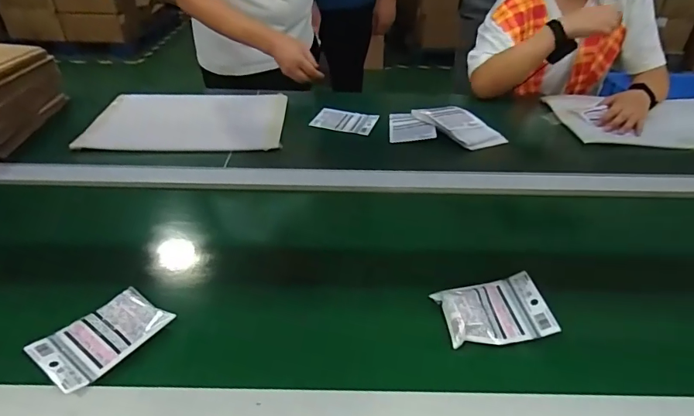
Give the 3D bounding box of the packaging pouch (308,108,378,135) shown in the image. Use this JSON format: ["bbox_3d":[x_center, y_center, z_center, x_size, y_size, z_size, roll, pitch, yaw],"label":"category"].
[{"bbox_3d":[-0.005,-0.202,1.035,0.141,0.010,0.093,12,43,16],"label":"packaging pouch"}]

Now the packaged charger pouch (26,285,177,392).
[{"bbox_3d":[-0.293,0.150,0.537,0.092,0.022,0.131,23,42,27],"label":"packaged charger pouch"}]

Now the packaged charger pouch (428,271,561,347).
[{"bbox_3d":[0.186,0.130,0.573,0.129,0.026,0.093,-3,36,-5],"label":"packaged charger pouch"}]

